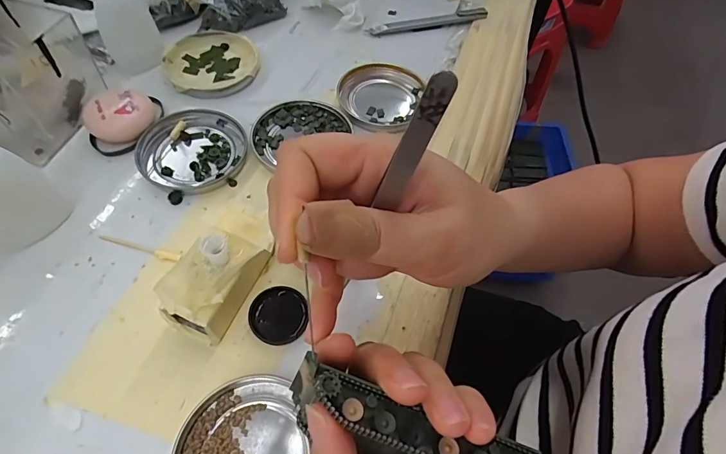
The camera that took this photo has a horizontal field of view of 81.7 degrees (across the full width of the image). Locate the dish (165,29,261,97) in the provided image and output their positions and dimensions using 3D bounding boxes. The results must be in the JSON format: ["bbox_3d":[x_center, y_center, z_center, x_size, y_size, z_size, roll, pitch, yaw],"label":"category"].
[{"bbox_3d":[-0.136,-0.148,0.375,0.078,0.012,0.081,2,59,-3],"label":"dish"}]

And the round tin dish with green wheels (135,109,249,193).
[{"bbox_3d":[-0.130,-0.060,0.323,0.078,0.009,0.075,2,59,-3],"label":"round tin dish with green wheels"}]

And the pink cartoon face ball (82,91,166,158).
[{"bbox_3d":[-0.183,-0.082,0.323,0.055,0.023,0.045,-24,63,-18],"label":"pink cartoon face ball"}]

